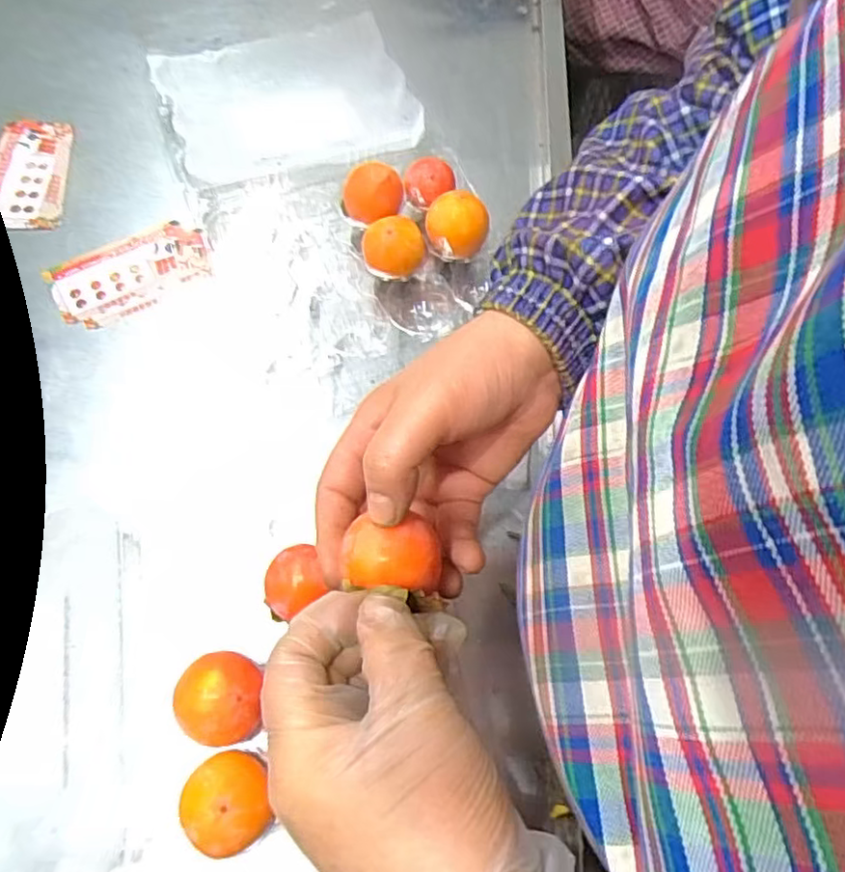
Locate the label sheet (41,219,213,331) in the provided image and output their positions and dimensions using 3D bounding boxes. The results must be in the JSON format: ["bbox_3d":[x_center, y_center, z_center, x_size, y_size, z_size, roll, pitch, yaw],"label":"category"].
[{"bbox_3d":[-0.200,-0.114,0.447,0.105,0.004,0.059,-28,71,-15],"label":"label sheet"}]

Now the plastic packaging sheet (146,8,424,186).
[{"bbox_3d":[-0.102,-0.259,0.498,0.176,0.025,0.137,-18,69,-11],"label":"plastic packaging sheet"}]

